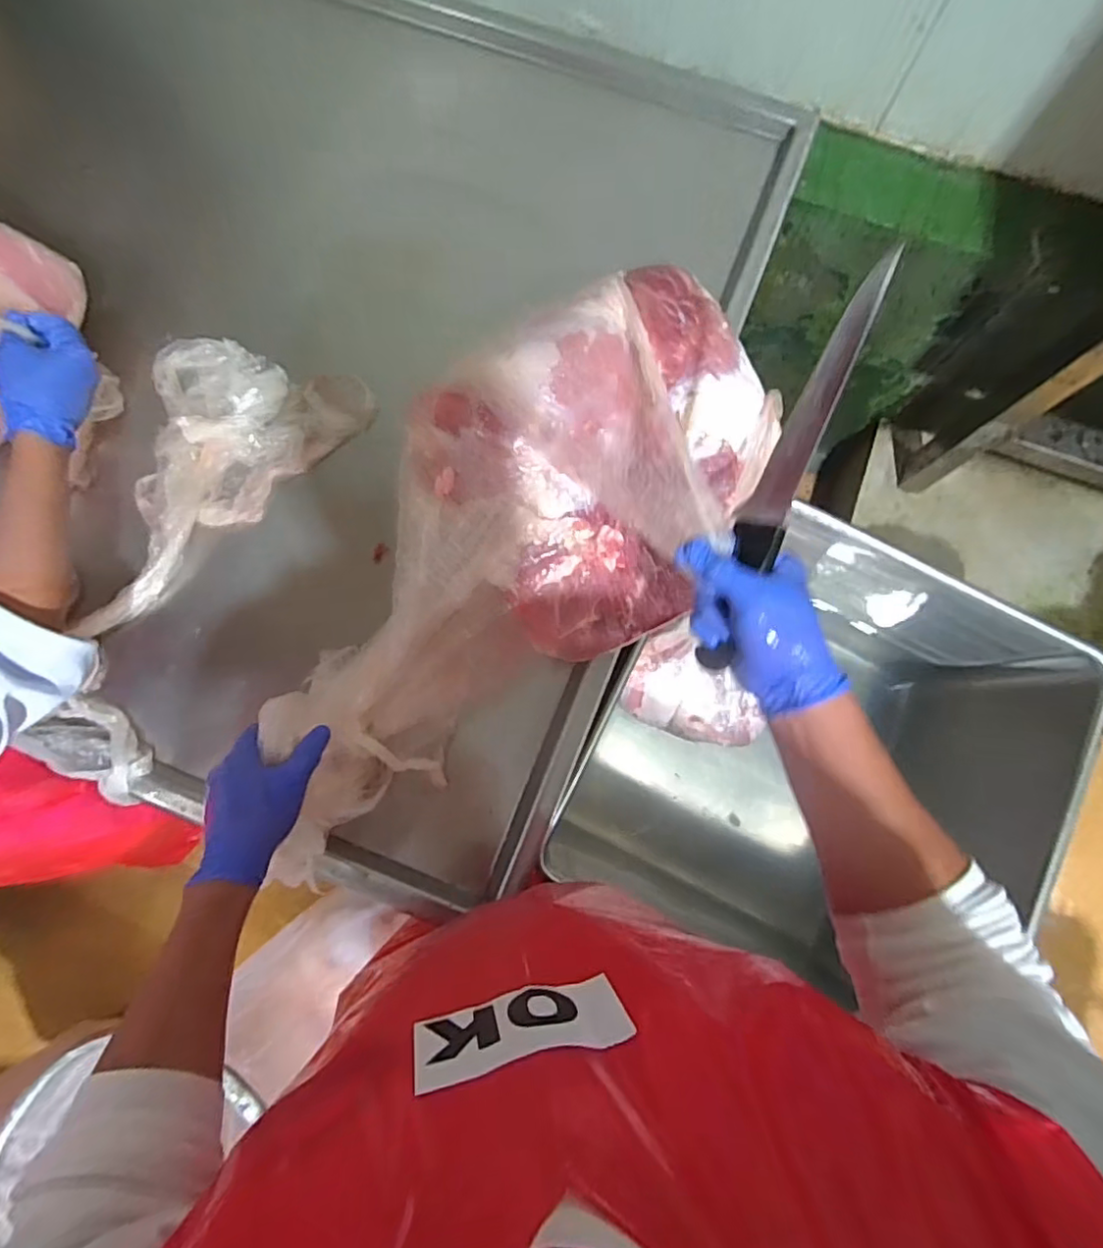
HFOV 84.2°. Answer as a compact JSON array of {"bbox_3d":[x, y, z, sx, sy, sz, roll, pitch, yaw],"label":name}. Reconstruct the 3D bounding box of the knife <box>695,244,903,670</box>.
[{"bbox_3d":[0.159,-0.089,0.431,0.028,0.036,0.290,16,122,3],"label":"knife"}]

